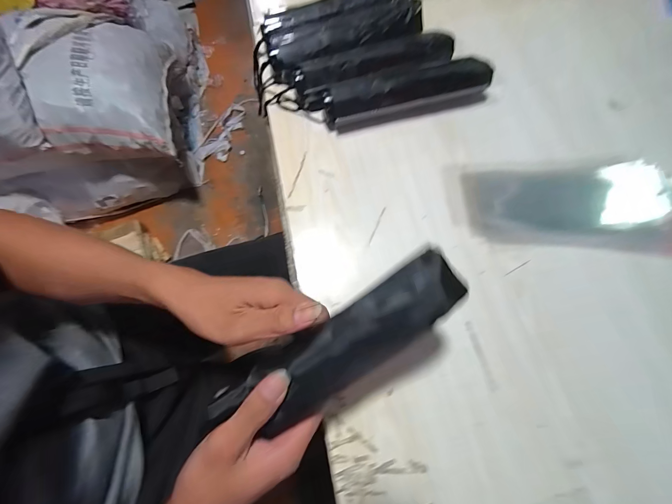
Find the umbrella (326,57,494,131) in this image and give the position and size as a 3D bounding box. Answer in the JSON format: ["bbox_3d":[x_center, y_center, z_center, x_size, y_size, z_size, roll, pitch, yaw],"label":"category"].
[{"bbox_3d":[0.101,-0.230,0.429,0.237,0.046,0.050,-14,72,-2],"label":"umbrella"}]

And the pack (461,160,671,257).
[{"bbox_3d":[0.320,-0.061,0.398,0.290,0.013,0.123,4,72,4],"label":"pack"}]

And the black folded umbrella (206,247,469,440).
[{"bbox_3d":[0.003,0.081,0.243,0.219,0.040,0.060,-34,74,4],"label":"black folded umbrella"}]

